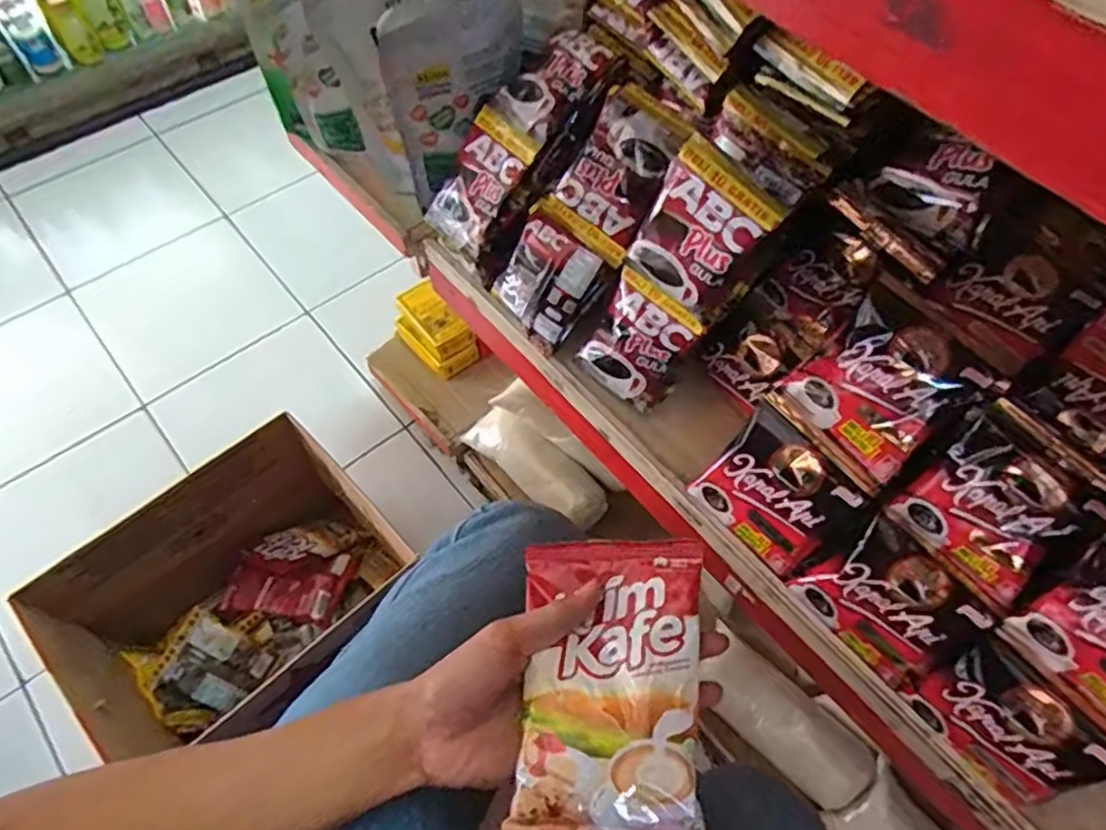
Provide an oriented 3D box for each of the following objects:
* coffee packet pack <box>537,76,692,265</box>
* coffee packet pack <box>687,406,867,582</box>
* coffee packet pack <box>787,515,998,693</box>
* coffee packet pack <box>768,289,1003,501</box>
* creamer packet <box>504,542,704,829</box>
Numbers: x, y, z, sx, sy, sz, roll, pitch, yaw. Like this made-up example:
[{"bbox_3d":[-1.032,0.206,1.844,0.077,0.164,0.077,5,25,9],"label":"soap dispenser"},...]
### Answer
[{"bbox_3d":[0.049,-0.176,0.491,0.073,0.009,0.107,36,103,3],"label":"coffee packet pack"},{"bbox_3d":[0.155,0.051,0.458,0.085,0.085,0.035,43,35,18],"label":"coffee packet pack"},{"bbox_3d":[0.218,0.119,0.430,0.087,0.081,0.030,44,32,17],"label":"coffee packet pack"},{"bbox_3d":[0.200,-0.014,0.413,0.087,0.096,0.020,46,23,18],"label":"coffee packet pack"},{"bbox_3d":[0.031,0.148,0.371,0.095,0.029,0.154,4,61,-1],"label":"creamer packet"}]

